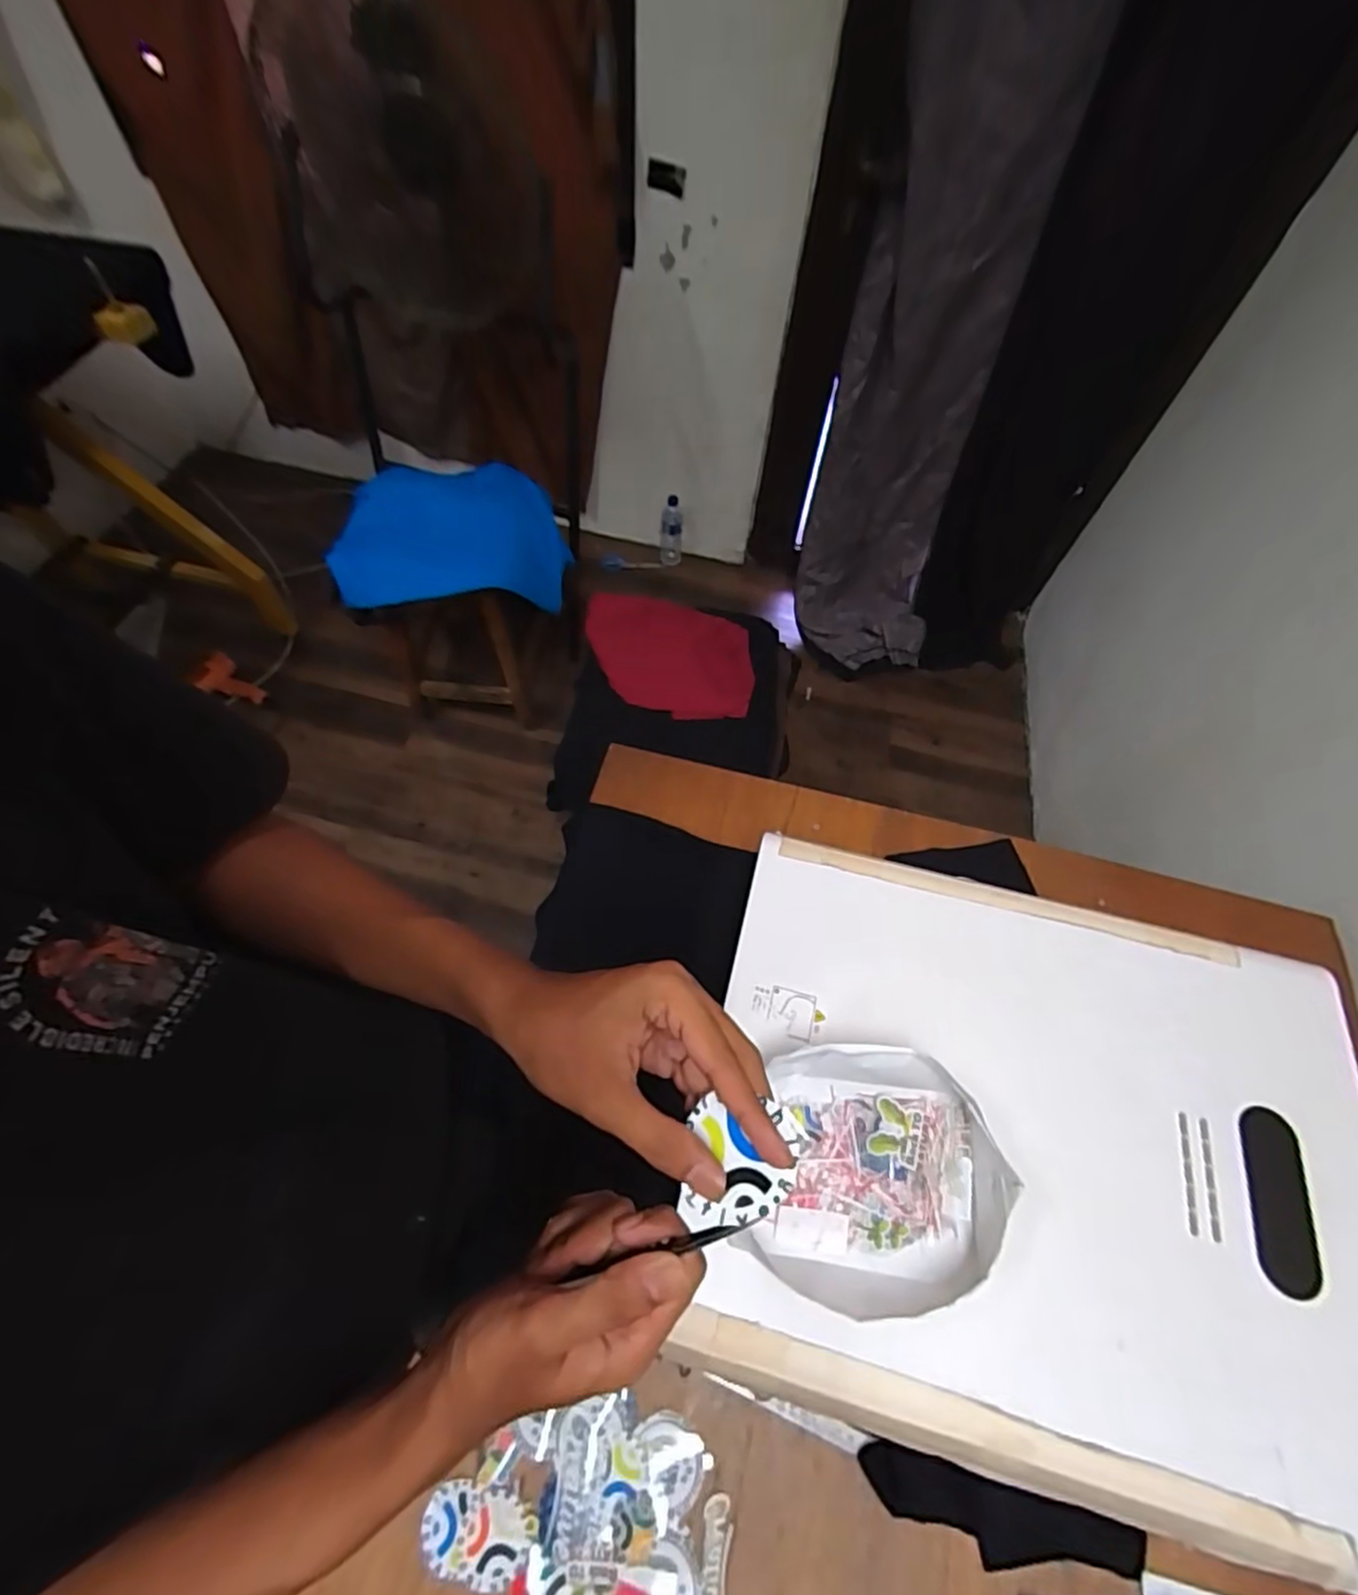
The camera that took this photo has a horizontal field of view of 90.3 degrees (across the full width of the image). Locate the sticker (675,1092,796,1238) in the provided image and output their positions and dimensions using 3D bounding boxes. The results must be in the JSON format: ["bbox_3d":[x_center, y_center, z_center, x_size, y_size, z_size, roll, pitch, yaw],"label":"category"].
[{"bbox_3d":[0.026,0.166,0.299,0.049,0.005,0.049,-2,61,20],"label":"sticker"}]

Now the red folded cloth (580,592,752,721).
[{"bbox_3d":[-0.018,-0.254,1.197,0.293,0.055,0.217,1,61,-1],"label":"red folded cloth"}]

